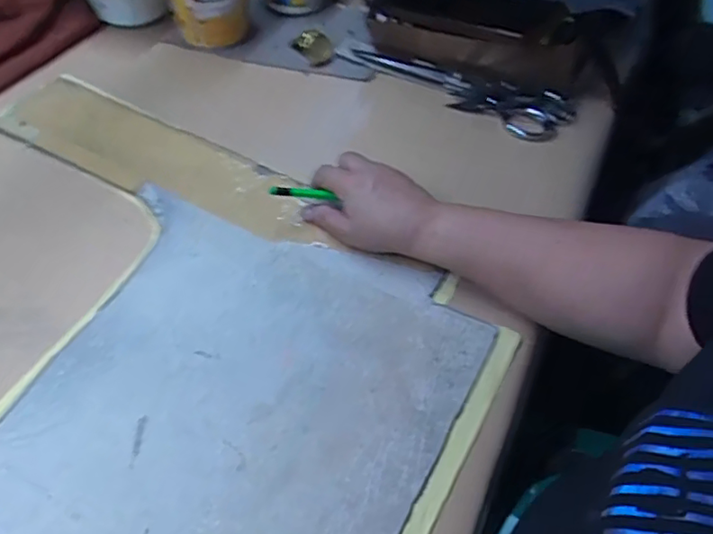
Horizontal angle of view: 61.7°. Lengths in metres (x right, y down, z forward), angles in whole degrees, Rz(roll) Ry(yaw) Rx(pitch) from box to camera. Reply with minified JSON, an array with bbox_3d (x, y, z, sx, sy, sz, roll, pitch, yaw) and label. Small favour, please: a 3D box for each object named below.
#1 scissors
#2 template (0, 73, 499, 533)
[{"bbox_3d":[0.099,-0.192,0.620,0.248,0.018,0.067,23,56,15],"label":"scissors"},{"bbox_3d":[-0.192,0.071,0.412,0.485,0.013,0.429,27,56,17],"label":"template"}]

